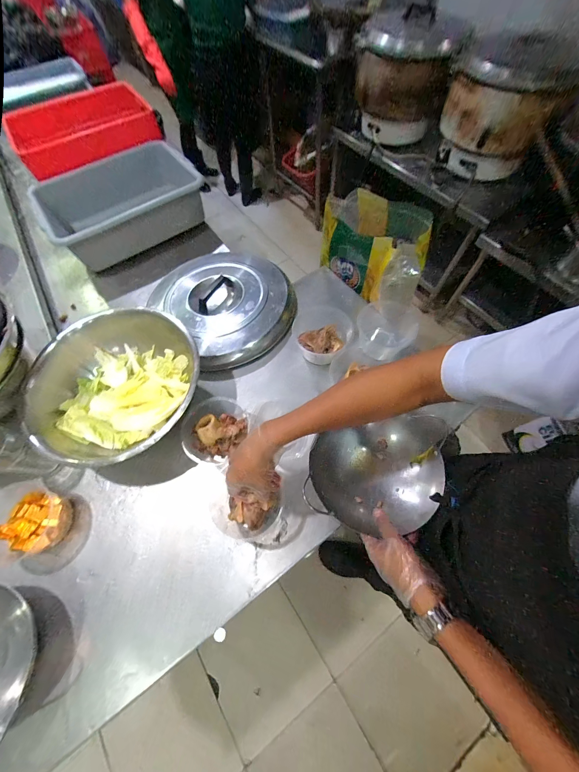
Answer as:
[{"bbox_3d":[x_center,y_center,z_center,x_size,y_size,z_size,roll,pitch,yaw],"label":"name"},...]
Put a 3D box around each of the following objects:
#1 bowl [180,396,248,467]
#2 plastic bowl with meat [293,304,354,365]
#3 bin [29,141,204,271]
[{"bbox_3d":[-0.167,0.101,0.615,0.126,0.084,0.145,37,71,18],"label":"bowl"},{"bbox_3d":[0.090,-0.129,0.685,0.137,0.076,0.134,-1,64,2],"label":"plastic bowl with meat"},{"bbox_3d":[-0.557,-0.621,0.942,0.502,0.134,0.353,-24,66,-9],"label":"bin"}]

